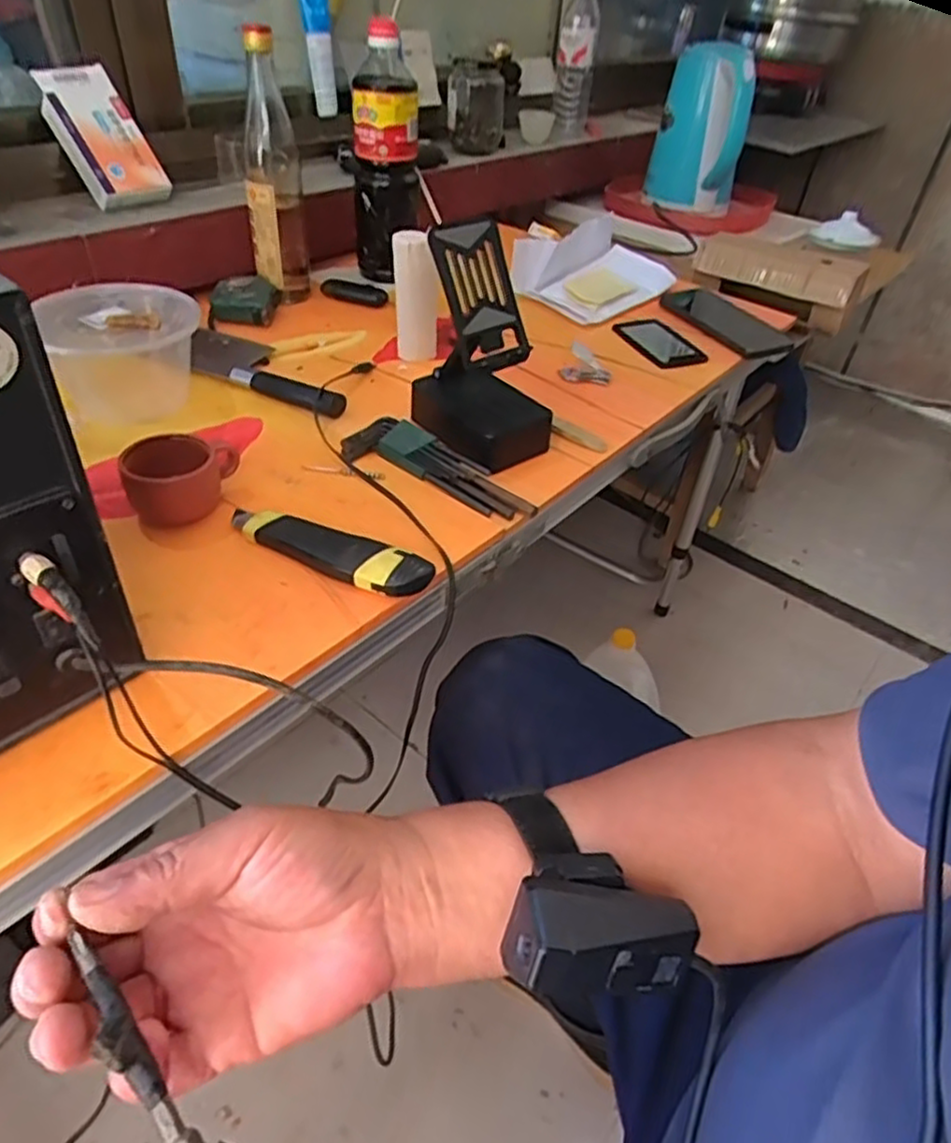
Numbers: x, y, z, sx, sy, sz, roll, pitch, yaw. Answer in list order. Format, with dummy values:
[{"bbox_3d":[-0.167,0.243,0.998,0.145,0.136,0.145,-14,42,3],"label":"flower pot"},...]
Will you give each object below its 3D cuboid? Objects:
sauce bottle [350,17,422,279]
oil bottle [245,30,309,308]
[{"bbox_3d":[-0.109,-0.485,0.841,0.079,0.252,0.065,-3,43,-10],"label":"sauce bottle"},{"bbox_3d":[-0.218,-0.424,0.761,0.054,0.259,0.064,-3,43,-10],"label":"oil bottle"}]

